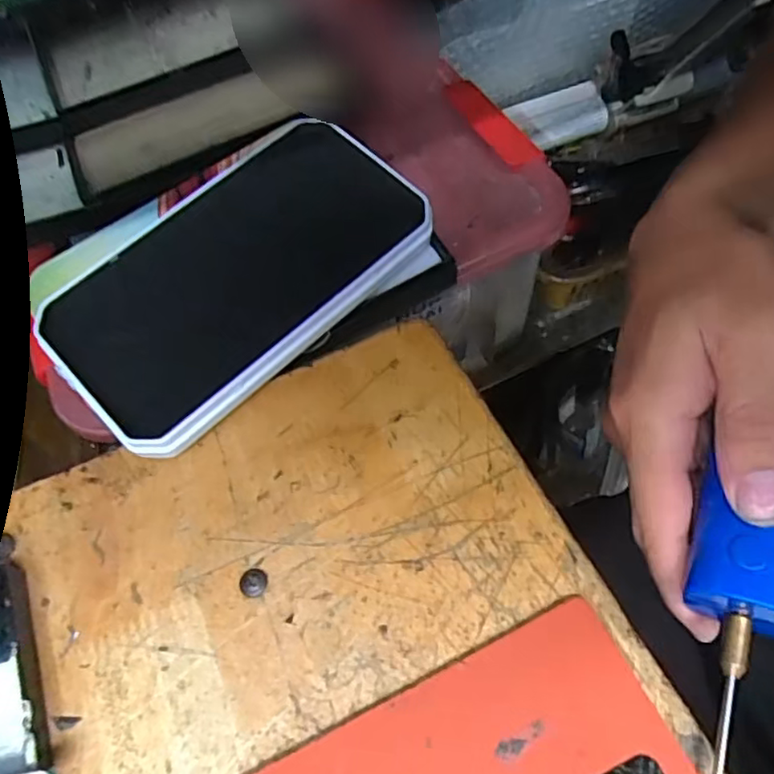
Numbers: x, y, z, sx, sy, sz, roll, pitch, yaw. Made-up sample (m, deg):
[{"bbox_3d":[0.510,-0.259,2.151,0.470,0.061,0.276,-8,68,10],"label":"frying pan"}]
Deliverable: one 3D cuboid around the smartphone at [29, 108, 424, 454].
[{"bbox_3d":[-0.067,-0.052,0.284,0.168,0.010,0.094,-43,73,-12],"label":"smartphone"}]

